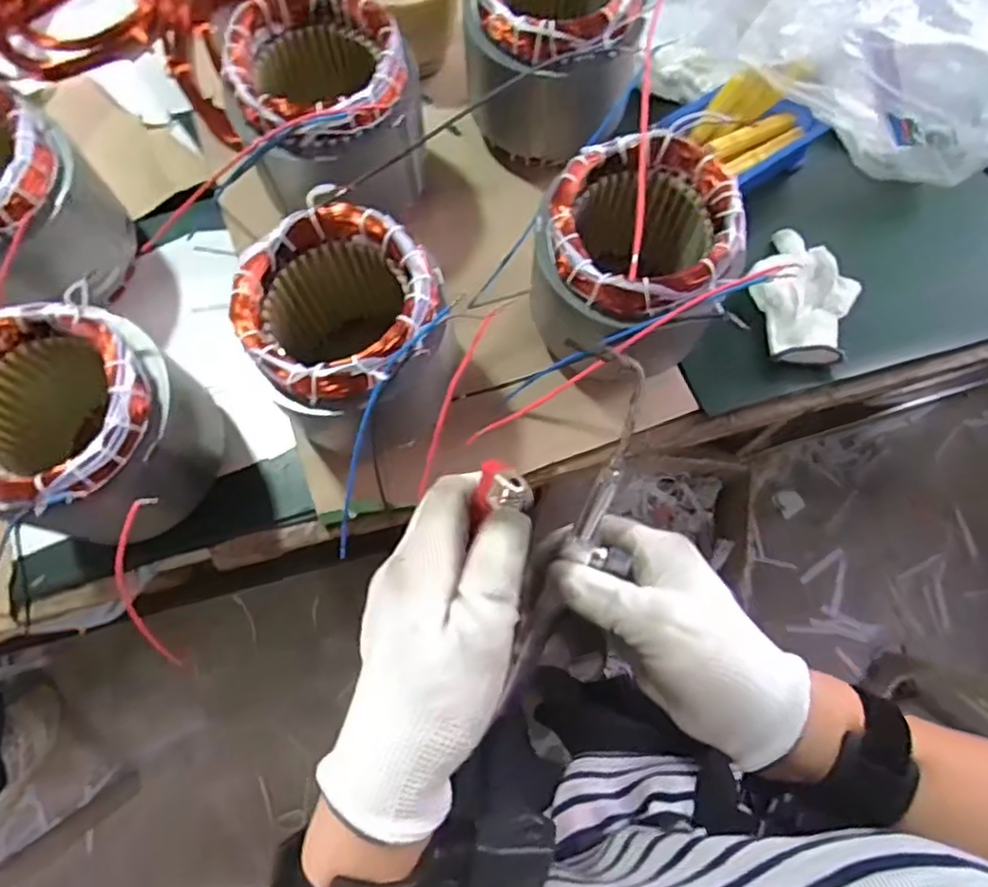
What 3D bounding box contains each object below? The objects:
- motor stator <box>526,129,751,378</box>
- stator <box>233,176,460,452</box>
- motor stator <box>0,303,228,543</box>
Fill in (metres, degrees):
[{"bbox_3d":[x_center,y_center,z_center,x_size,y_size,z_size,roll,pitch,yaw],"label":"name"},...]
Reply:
[{"bbox_3d":[0.112,-0.137,0.543,0.142,0.163,0.139,0,74,0],"label":"motor stator"},{"bbox_3d":[-0.105,-0.076,0.530,0.142,0.180,0.132,0,74,0],"label":"stator"},{"bbox_3d":[-0.298,-0.010,0.509,0.140,0.162,0.148,7,74,1],"label":"motor stator"}]

